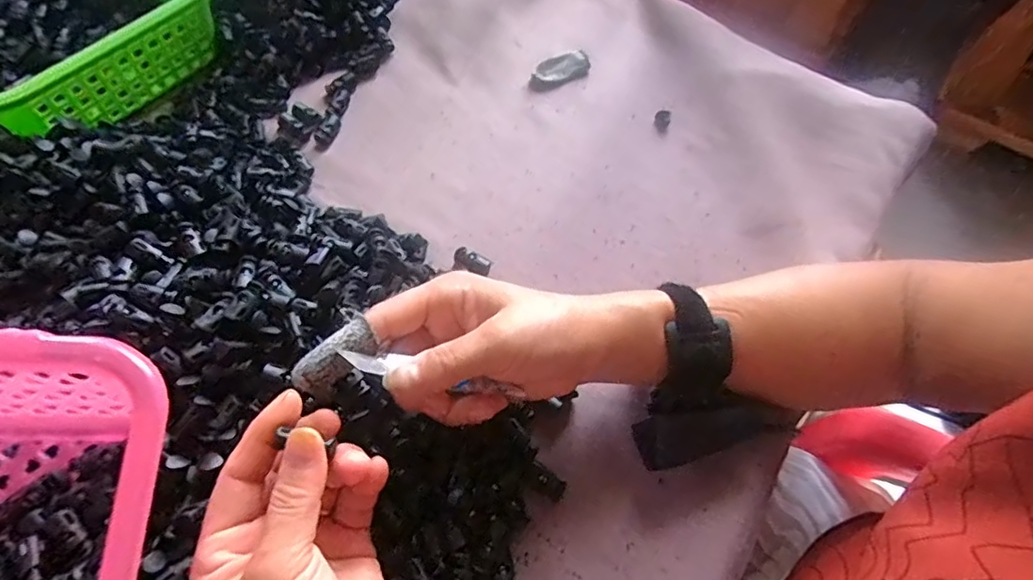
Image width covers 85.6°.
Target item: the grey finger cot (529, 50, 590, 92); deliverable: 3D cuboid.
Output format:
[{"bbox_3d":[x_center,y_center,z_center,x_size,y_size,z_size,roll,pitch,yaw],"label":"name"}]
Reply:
[{"bbox_3d":[0.039,-0.204,0.519,0.061,0.011,0.028,-28,65,-16],"label":"grey finger cot"}]

